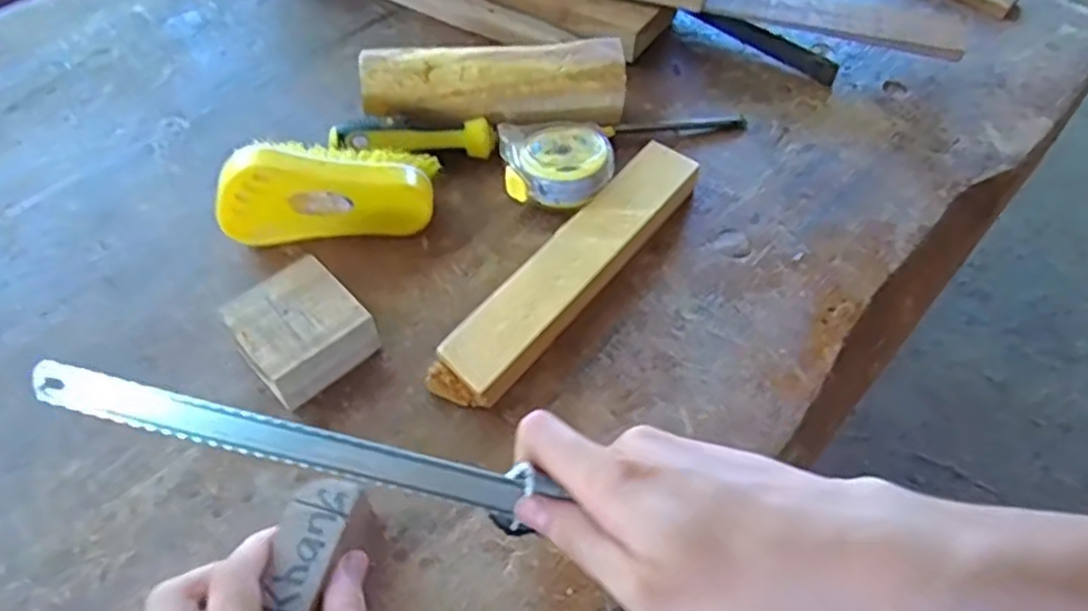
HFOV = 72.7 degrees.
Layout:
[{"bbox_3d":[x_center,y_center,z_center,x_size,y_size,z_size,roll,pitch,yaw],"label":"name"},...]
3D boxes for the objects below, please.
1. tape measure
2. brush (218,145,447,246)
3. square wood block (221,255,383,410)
[{"bbox_3d":[0.009,-0.091,0.485,0.073,0.031,0.063,-3,54,-4],"label":"tape measure"},{"bbox_3d":[-0.130,-0.071,0.450,0.125,0.057,0.041,-3,54,-4],"label":"brush"},{"bbox_3d":[-0.132,0.016,0.403,0.061,0.034,0.065,-37,63,-25],"label":"square wood block"}]

